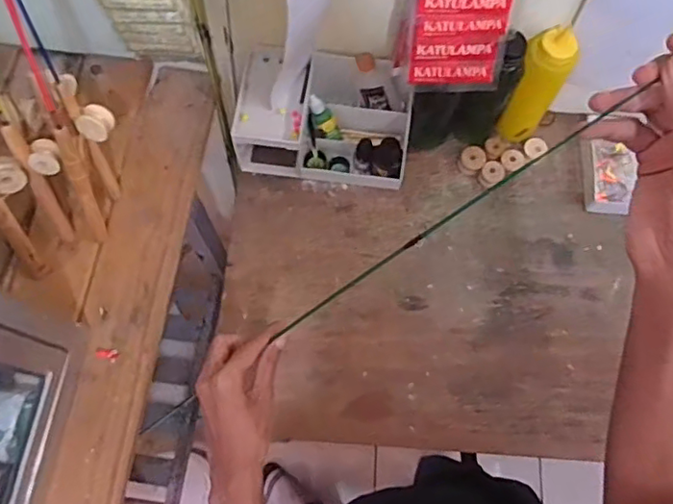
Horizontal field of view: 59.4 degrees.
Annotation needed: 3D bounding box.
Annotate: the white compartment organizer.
[{"bbox_3d":[-0.016,-0.184,0.816,0.228,0.102,0.149,7,71,0],"label":"white compartment organizer"}]

